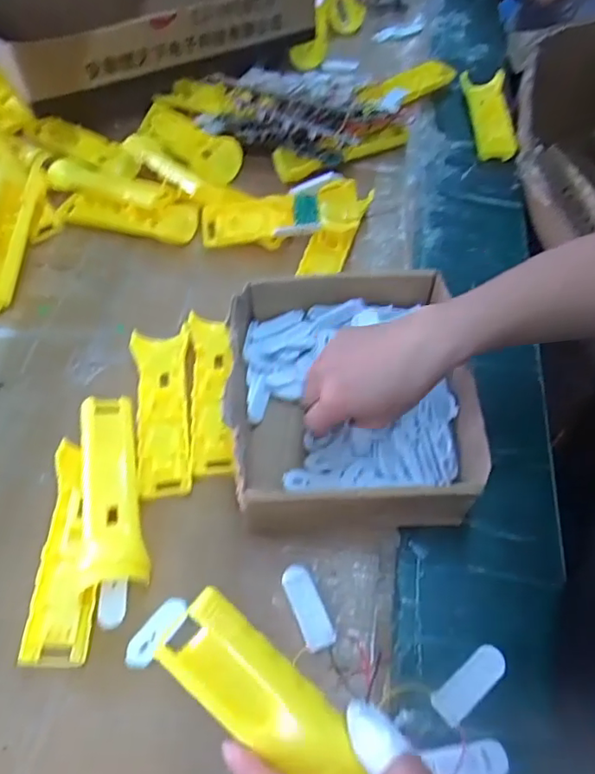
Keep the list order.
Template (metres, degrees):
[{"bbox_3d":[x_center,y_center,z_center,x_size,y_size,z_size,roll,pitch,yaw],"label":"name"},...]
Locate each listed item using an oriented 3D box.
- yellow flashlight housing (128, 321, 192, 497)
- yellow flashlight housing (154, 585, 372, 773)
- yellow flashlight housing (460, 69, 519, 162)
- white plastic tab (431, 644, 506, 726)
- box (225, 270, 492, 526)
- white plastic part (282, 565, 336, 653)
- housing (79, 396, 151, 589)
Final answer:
[{"bbox_3d":[-0.116,0.016,0.490,0.049,0.027,0.168,-10,56,-4],"label":"yellow flashlight housing"},{"bbox_3d":[-0.010,0.153,0.262,0.124,0.016,0.042,42,66,7],"label":"yellow flashlight housing"},{"bbox_3d":[0.248,-0.355,0.722,0.051,0.025,0.181,1,56,5],"label":"yellow flashlight housing"},{"bbox_3d":[0.117,0.198,0.373,0.058,0.004,0.022,-36,61,-19],"label":"white plastic tab"},{"bbox_3d":[0.042,0.005,0.455,0.184,0.066,0.202,-4,56,1],"label":"box"},{"bbox_3d":[0.007,0.158,0.401,0.022,0.010,0.059,-22,57,-11],"label":"white plastic part"},{"bbox_3d":[-0.147,0.073,0.433,0.045,0.030,0.166,-14,56,-6],"label":"housing"}]

